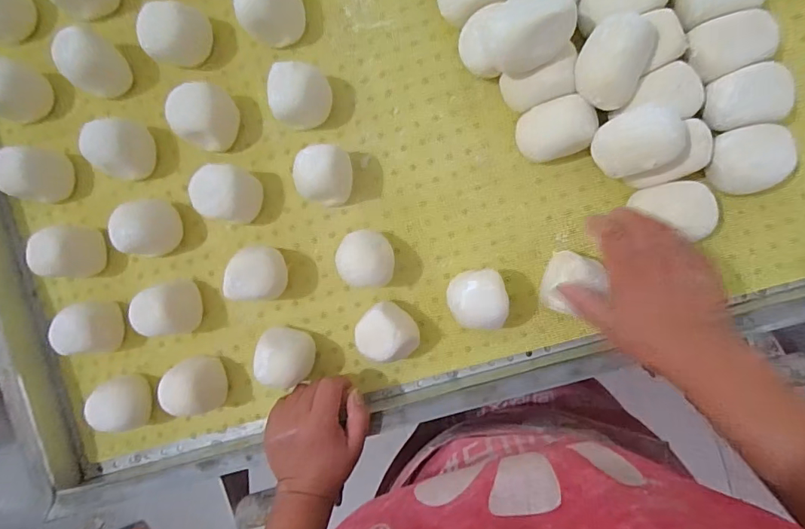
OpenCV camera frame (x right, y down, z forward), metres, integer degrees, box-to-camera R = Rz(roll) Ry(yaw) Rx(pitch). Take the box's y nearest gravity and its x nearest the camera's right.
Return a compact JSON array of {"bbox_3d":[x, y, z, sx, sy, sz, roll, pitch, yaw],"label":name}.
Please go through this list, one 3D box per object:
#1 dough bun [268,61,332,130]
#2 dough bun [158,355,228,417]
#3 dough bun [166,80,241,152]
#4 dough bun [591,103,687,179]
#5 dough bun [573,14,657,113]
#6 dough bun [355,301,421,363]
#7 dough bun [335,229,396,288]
[{"bbox_3d":[-0.103,-0.168,0.476,0.051,0.064,0.056,7,94,5],"label":"dough bun"},{"bbox_3d":[-0.217,0.129,0.477,0.054,0.042,0.062,-28,90,6],"label":"dough bun"},{"bbox_3d":[-0.209,-0.154,0.486,0.057,0.061,0.061,0,93,5],"label":"dough bun"},{"bbox_3d":[0.213,-0.110,0.417,0.071,0.039,0.060,-14,92,6],"label":"dough bun"},{"bbox_3d":[0.190,-0.183,0.412,0.061,0.034,0.076,24,95,4],"label":"dough bun"},{"bbox_3d":[-0.014,0.071,0.477,0.056,0.066,0.064,-39,89,6],"label":"dough bun"},{"bbox_3d":[-0.037,-0.008,0.482,0.057,0.053,0.058,3,94,5],"label":"dough bun"}]

